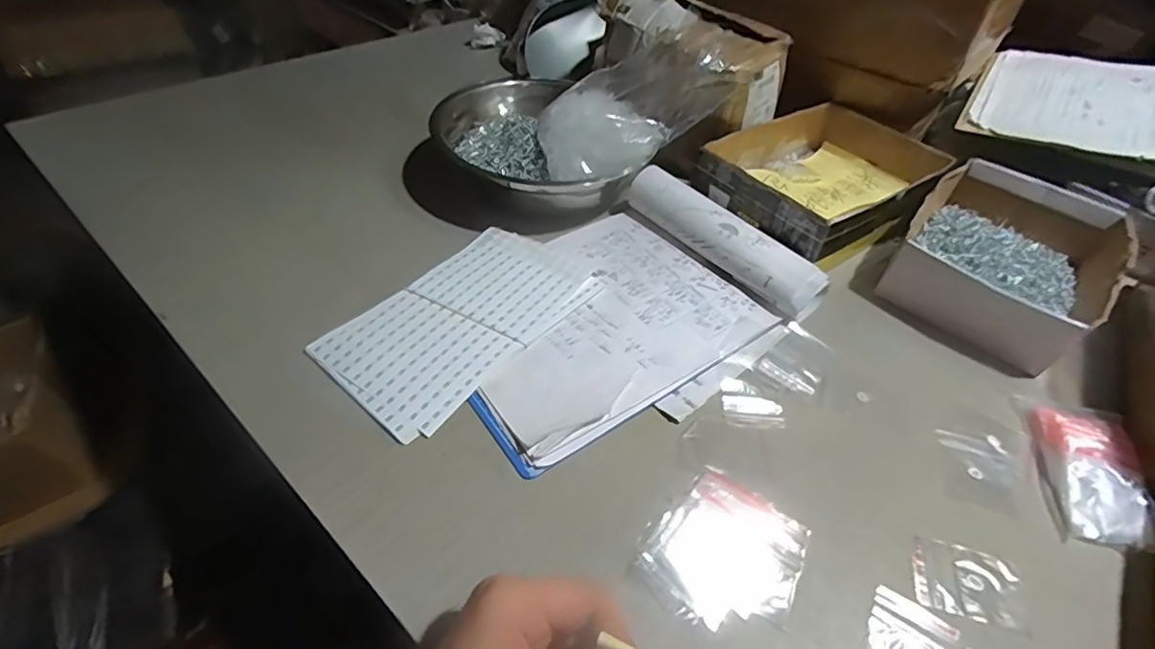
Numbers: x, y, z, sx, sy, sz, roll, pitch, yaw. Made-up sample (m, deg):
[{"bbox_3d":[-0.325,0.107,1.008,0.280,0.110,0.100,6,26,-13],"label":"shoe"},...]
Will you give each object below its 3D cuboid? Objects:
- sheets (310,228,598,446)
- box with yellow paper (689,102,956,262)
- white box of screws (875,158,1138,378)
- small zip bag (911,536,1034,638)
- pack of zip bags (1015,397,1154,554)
[{"bbox_3d":[-0.098,-0.008,0.474,0.131,0.012,0.219,33,51,24],"label":"sheets"},{"bbox_3d":[0.278,-0.167,0.620,0.261,0.057,0.175,-24,53,-26],"label":"box with yellow paper"},{"bbox_3d":[0.435,-0.072,0.564,0.166,0.068,0.241,37,53,27],"label":"white box of screws"},{"bbox_3d":[0.253,0.168,0.357,0.064,0.005,0.049,16,46,9],"label":"small zip bag"},{"bbox_3d":[0.386,0.104,0.419,0.072,0.020,0.131,12,46,6],"label":"pack of zip bags"}]

